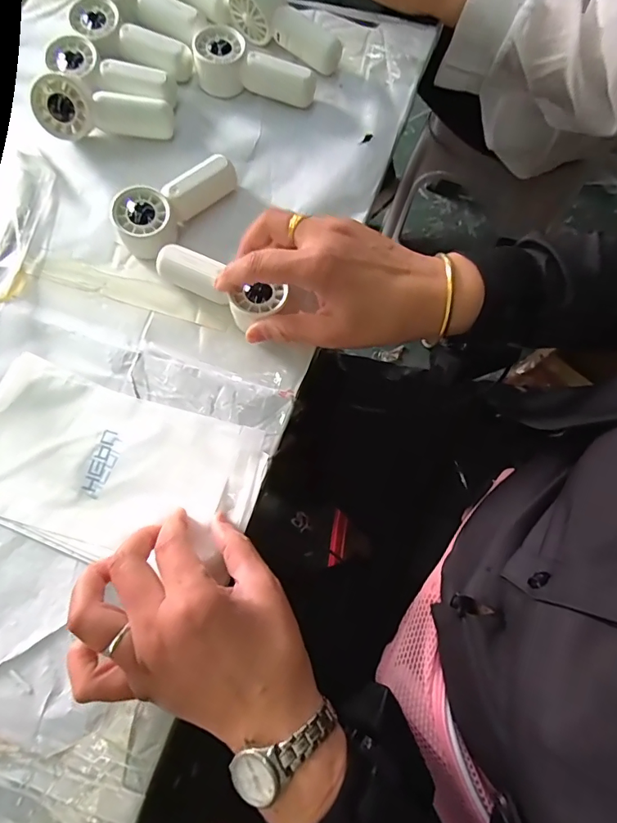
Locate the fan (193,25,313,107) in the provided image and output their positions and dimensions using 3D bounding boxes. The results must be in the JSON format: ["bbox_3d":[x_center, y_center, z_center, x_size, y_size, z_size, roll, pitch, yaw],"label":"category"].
[{"bbox_3d":[-0.047,-0.311,0.418,0.109,0.032,0.044,9,75,2],"label":"fan"}]

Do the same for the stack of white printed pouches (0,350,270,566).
[{"bbox_3d":[-0.149,0.043,0.340,0.219,0.010,0.121,18,76,5],"label":"stack of white printed pouches"}]

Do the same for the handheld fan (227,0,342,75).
[{"bbox_3d":[-0.021,-0.359,0.432,0.112,0.051,0.033,26,76,-11],"label":"handheld fan"}]

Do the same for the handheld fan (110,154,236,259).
[{"bbox_3d":[-0.112,-0.174,0.381,0.037,0.033,0.105,44,79,10],"label":"handheld fan"}]

